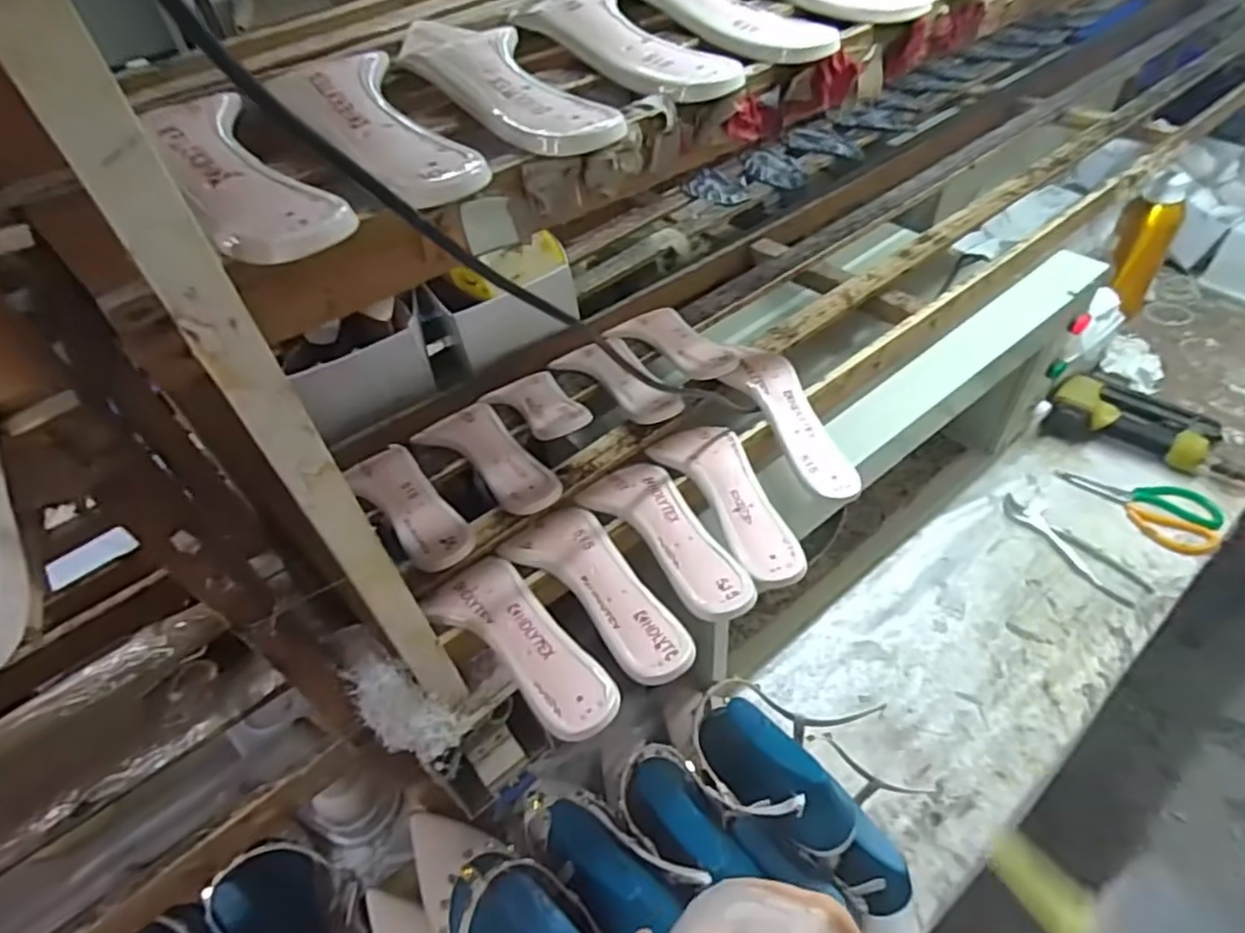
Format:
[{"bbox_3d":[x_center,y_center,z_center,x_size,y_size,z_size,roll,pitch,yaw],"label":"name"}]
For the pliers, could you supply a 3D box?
[{"bbox_3d":[0.590,0.108,0.889,0.055,0.009,0.192,-30,52,-20],"label":"pliers"}]

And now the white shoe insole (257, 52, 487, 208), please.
[{"bbox_3d":[-0.125,-0.171,0.334,0.063,0.028,0.151,-28,52,-18],"label":"white shoe insole"}]

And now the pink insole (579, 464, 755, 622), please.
[{"bbox_3d":[0.038,0.052,0.537,0.068,0.031,0.183,-31,53,-20],"label":"pink insole"}]

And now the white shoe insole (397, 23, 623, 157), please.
[{"bbox_3d":[-0.067,-0.213,0.370,0.064,0.025,0.169,-26,51,-17],"label":"white shoe insole"}]

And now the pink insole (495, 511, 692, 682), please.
[{"bbox_3d":[-0.016,0.090,0.511,0.069,0.030,0.186,-35,54,-23],"label":"pink insole"}]

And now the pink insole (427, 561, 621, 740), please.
[{"bbox_3d":[-0.076,0.128,0.477,0.067,0.032,0.176,-32,53,-21],"label":"pink insole"}]

